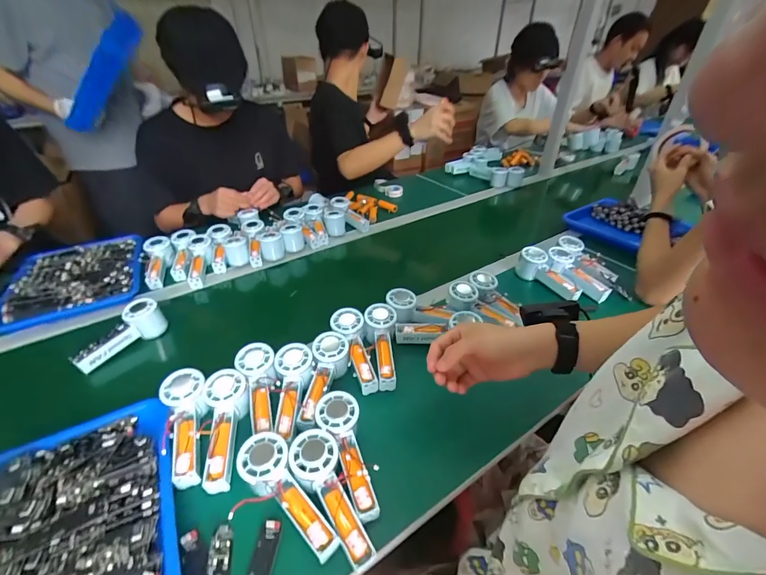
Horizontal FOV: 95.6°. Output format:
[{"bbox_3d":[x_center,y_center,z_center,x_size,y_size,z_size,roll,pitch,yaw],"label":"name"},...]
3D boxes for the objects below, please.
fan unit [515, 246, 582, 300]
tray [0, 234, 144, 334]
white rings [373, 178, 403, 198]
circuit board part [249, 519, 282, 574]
[{"bbox_3d":[0.365,-0.029,0.769,0.056,0.056,0.148,-14,39,-18],"label":"fan unit"},{"bbox_3d":[-0.682,-0.030,0.779,0.264,0.038,0.322,-21,42,-25],"label":"tray"},{"bbox_3d":[0.015,-0.371,1.281,0.068,0.027,0.139,-20,41,-24],"label":"white rings"},{"bbox_3d":[-0.130,0.300,0.365,0.021,0.014,0.092,3,37,4],"label":"circuit board part"}]

